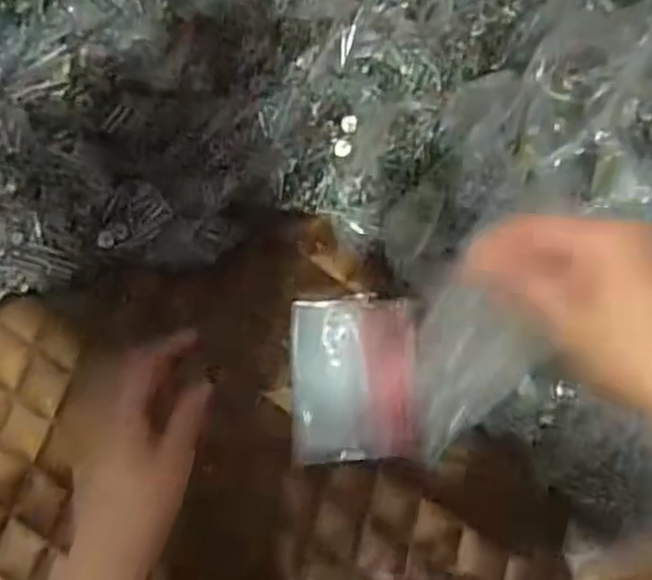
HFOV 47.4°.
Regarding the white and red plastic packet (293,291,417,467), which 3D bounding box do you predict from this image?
[{"bbox_3d":[0.025,0.073,0.639,0.105,0.029,0.145,-1,74,-1],"label":"white and red plastic packet"}]

